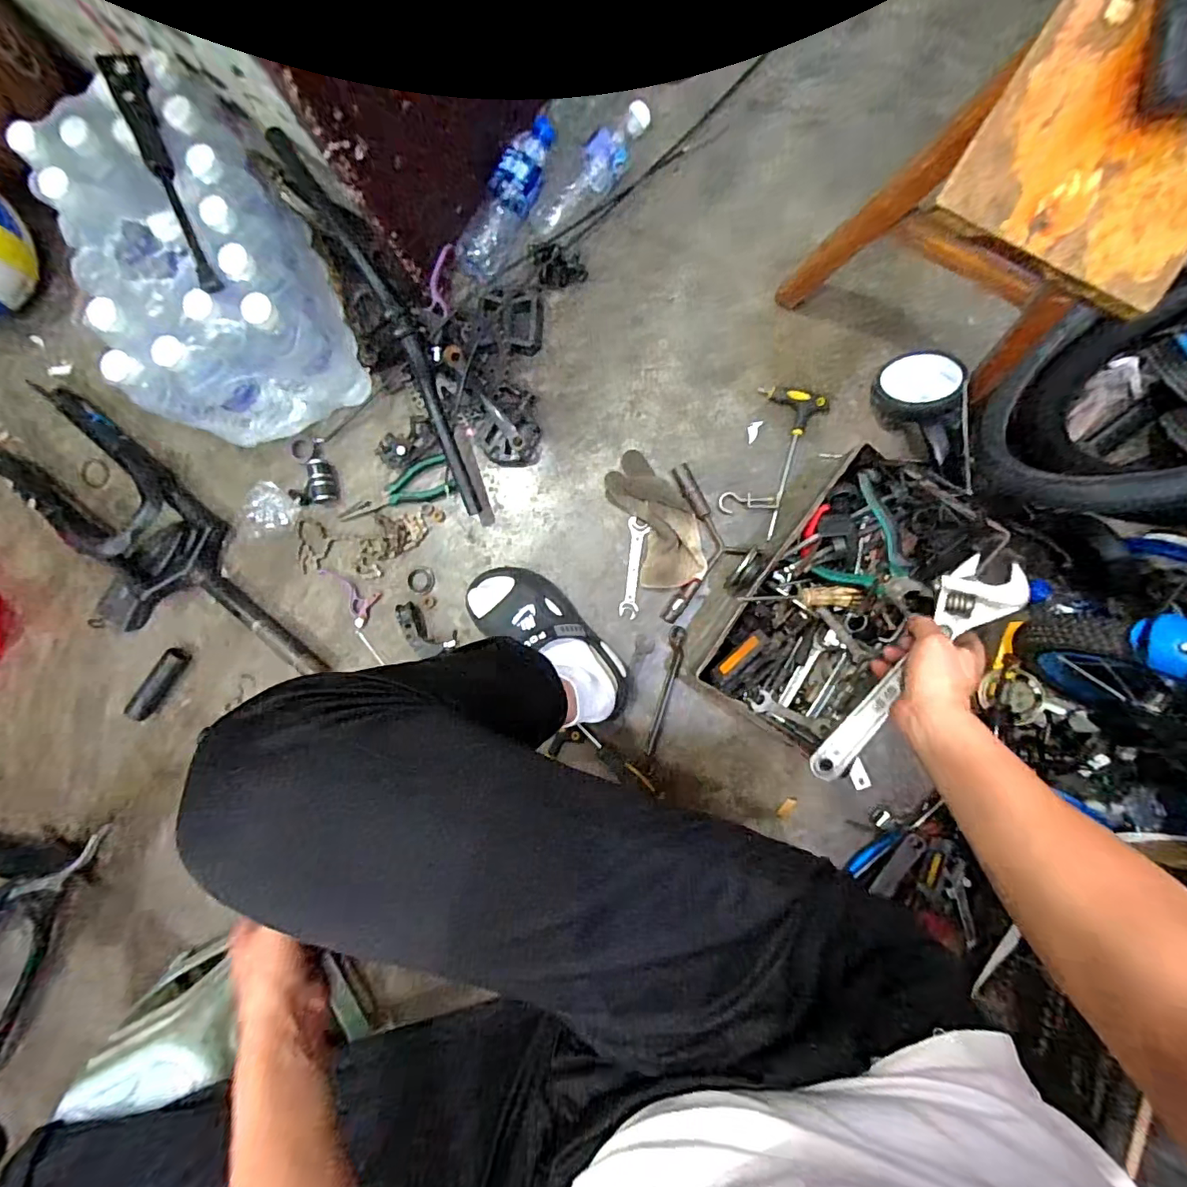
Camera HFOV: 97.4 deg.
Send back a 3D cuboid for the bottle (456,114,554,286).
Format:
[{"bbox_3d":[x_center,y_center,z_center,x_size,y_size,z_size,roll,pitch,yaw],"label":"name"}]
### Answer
[{"bbox_3d":[-0.117,-0.563,0.744,0.061,0.056,0.233,28,92,4],"label":"bottle"}]

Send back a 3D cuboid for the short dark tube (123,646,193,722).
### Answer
[{"bbox_3d":[-0.659,0.135,0.795,0.028,0.036,0.117,32,92,4],"label":"short dark tube"}]

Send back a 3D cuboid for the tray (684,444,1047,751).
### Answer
[{"bbox_3d":[0.305,0.004,0.679,0.207,0.122,0.349,33,92,4],"label":"tray"}]

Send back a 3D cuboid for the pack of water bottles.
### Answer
[{"bbox_3d":[-0.500,-0.416,0.687,0.236,0.211,0.354,-23,88,4],"label":"pack of water bottles"}]

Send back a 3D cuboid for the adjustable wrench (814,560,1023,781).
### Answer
[{"bbox_3d":[0.327,0.079,0.542,0.055,0.025,0.284,41,94,3],"label":"adjustable wrench"}]

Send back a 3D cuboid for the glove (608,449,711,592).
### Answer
[{"bbox_3d":[0.090,-0.107,0.746,0.100,0.027,0.200,-21,89,4],"label":"glove"}]

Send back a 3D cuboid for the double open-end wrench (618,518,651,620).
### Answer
[{"bbox_3d":[0.058,-0.037,0.759,0.029,0.005,0.143,8,91,4],"label":"double open-end wrench"}]

